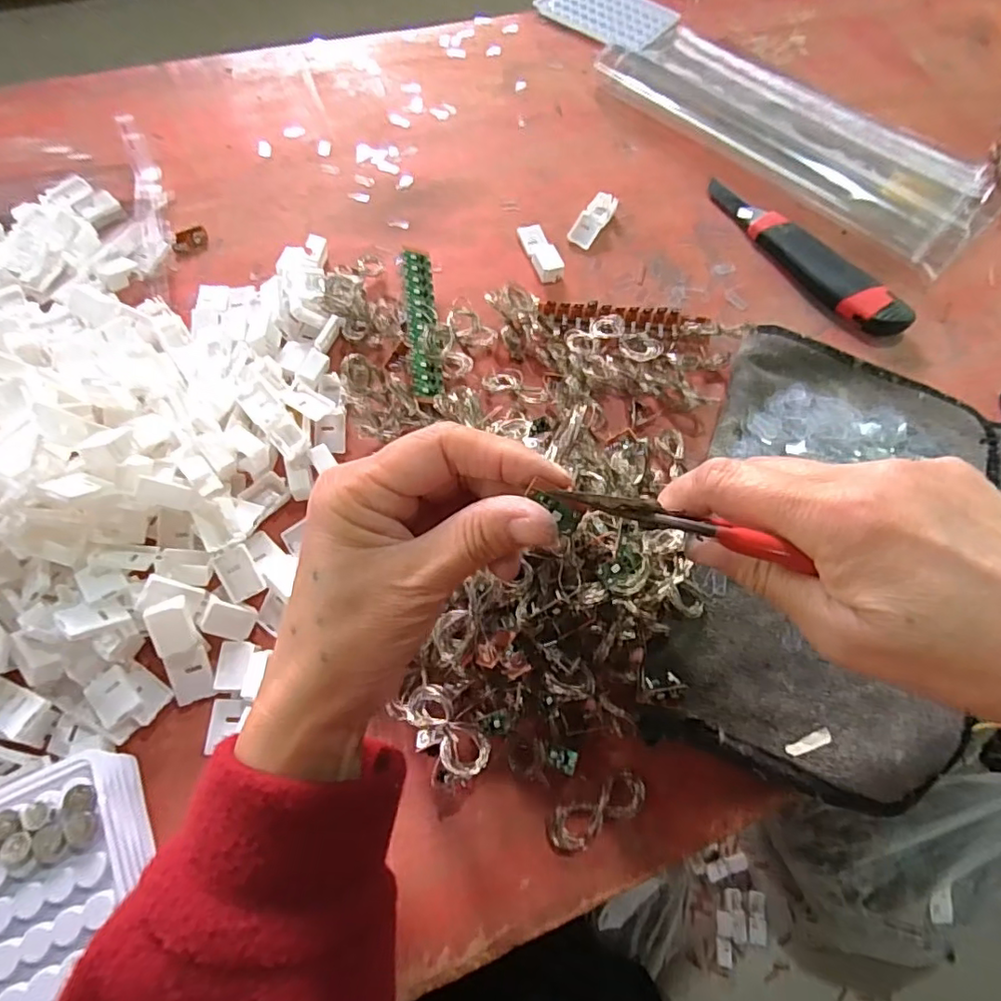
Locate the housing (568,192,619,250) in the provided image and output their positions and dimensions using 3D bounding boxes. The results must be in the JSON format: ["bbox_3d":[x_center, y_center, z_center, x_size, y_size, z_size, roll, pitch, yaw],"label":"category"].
[{"bbox_3d":[0.074,-0.226,0.469,0.021,0.012,0.056,31,67,10],"label":"housing"}]

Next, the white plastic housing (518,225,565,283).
[{"bbox_3d":[0.031,-0.194,0.452,0.021,0.011,0.056,-17,68,-11],"label":"white plastic housing"}]

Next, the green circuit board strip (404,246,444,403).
[{"bbox_3d":[-0.053,-0.121,0.397,0.020,0.004,0.120,1,70,-22],"label":"green circuit board strip"}]

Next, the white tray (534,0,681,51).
[{"bbox_3d":[0.111,-0.506,0.603,0.127,0.012,0.086,37,68,12],"label":"white tray"}]

